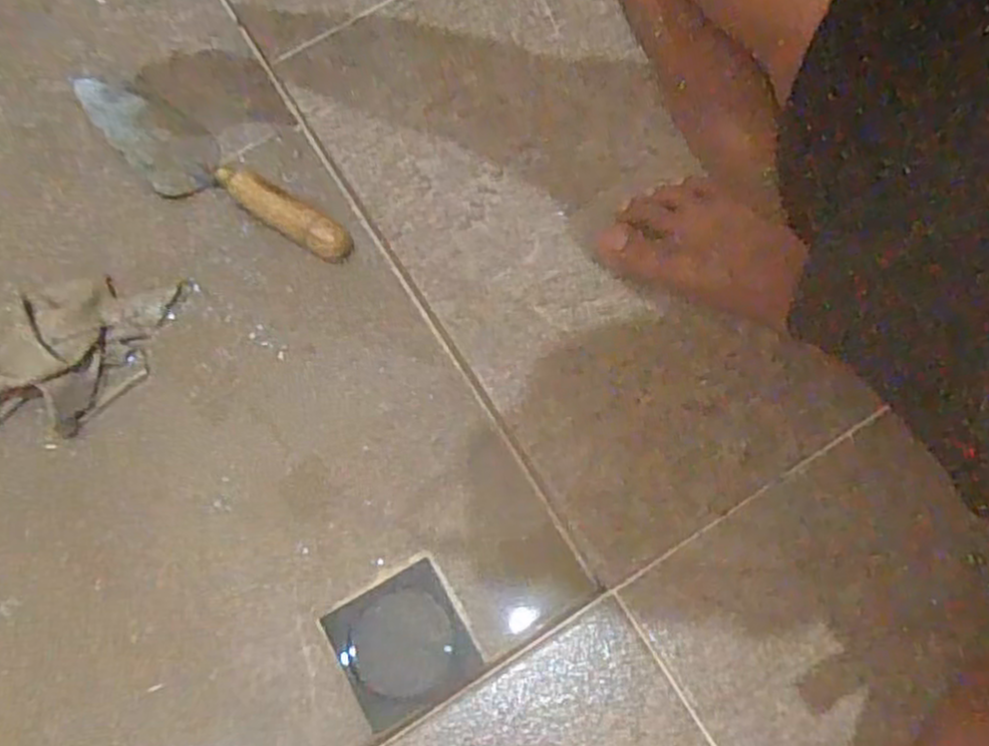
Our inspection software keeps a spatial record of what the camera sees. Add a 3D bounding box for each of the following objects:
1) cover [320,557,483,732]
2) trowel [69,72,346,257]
[{"bbox_3d":[-0.073,0.212,0.606,0.096,0.007,0.095,-29,76,-6],"label":"cover"},{"bbox_3d":[-0.258,-0.175,0.685,0.287,0.041,0.076,37,79,11],"label":"trowel"}]

